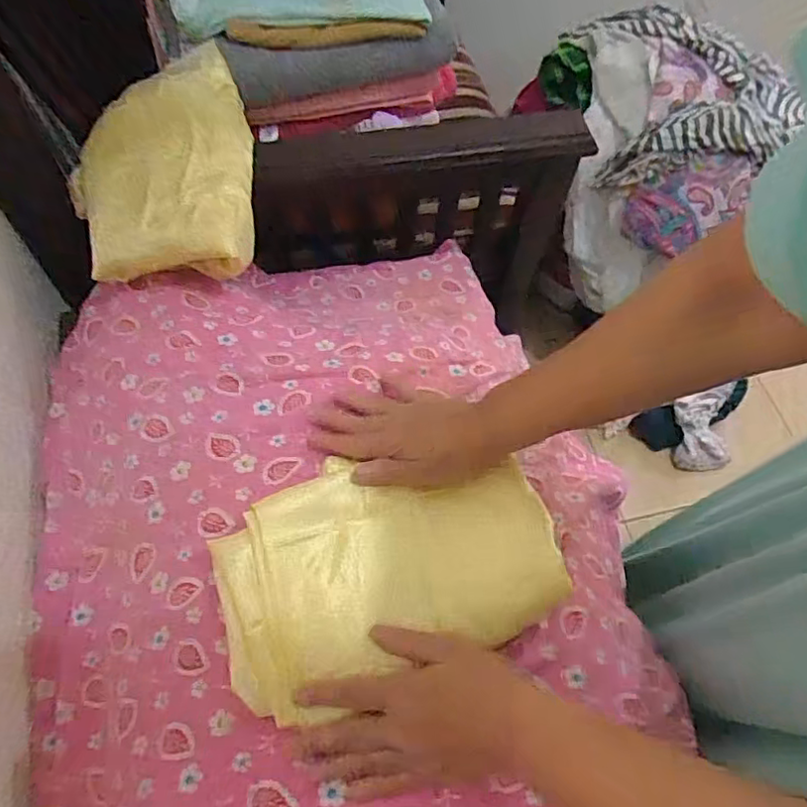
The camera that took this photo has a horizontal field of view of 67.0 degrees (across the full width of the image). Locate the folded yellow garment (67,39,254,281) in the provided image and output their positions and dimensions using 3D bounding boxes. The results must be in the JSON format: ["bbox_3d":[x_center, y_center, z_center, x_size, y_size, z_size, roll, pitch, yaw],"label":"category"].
[{"bbox_3d":[-0.247,-0.268,0.644,0.175,0.059,0.288,-3,62,-5],"label":"folded yellow garment"}]

